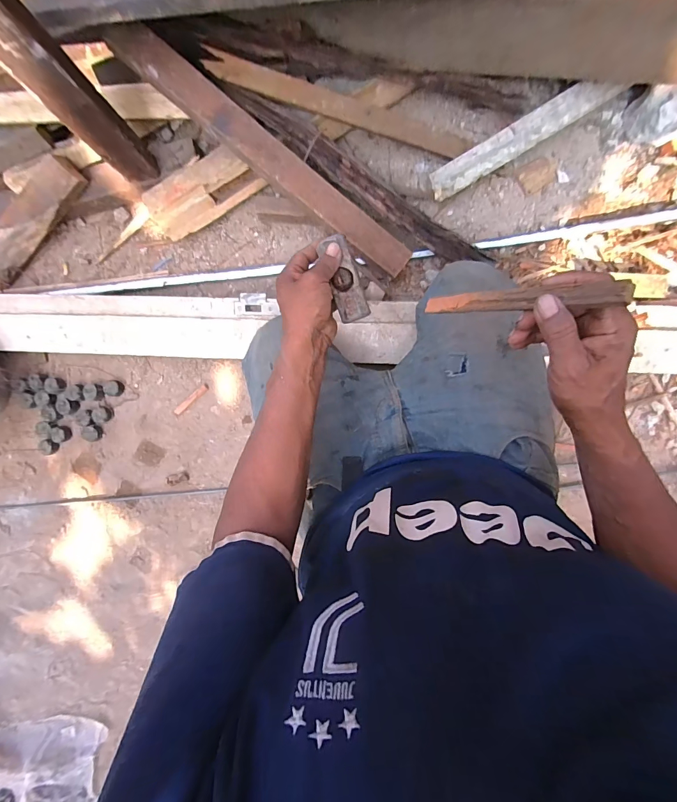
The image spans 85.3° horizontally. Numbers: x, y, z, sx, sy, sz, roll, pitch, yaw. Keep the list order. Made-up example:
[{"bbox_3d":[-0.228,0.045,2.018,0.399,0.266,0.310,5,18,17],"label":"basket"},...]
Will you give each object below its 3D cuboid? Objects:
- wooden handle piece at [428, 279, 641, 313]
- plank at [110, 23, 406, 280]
[{"bbox_3d":[0.157,-0.093,0.336,0.013,0.187,0.019,12,92,-35],"label":"wooden handle piece"},{"bbox_3d":[-0.111,-0.420,0.635,0.574,0.026,0.055,36,94,-10],"label":"plank"}]

